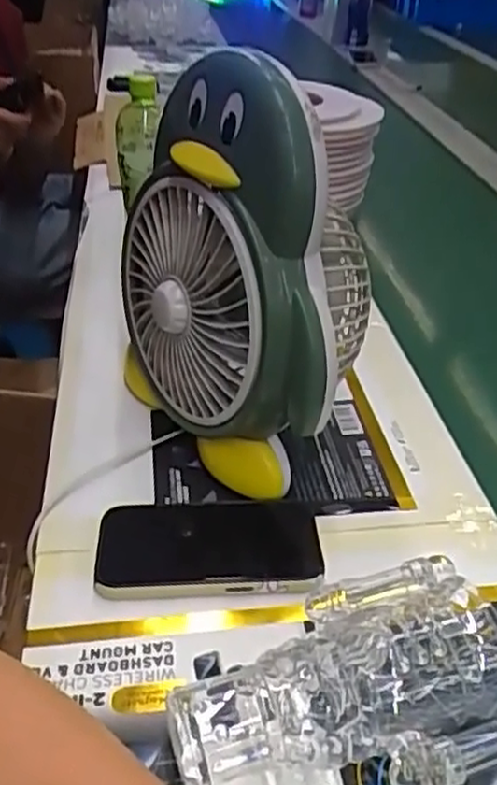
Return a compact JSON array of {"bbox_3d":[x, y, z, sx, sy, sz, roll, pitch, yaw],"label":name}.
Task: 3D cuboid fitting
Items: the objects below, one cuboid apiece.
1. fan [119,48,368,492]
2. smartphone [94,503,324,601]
[{"bbox_3d":[-0.009,-0.088,0.546,0.114,0.279,0.232,-23,42,-30],"label":"fan"},{"bbox_3d":[-0.026,0.107,0.503,0.152,0.014,0.081,0,35,-3],"label":"smartphone"}]

